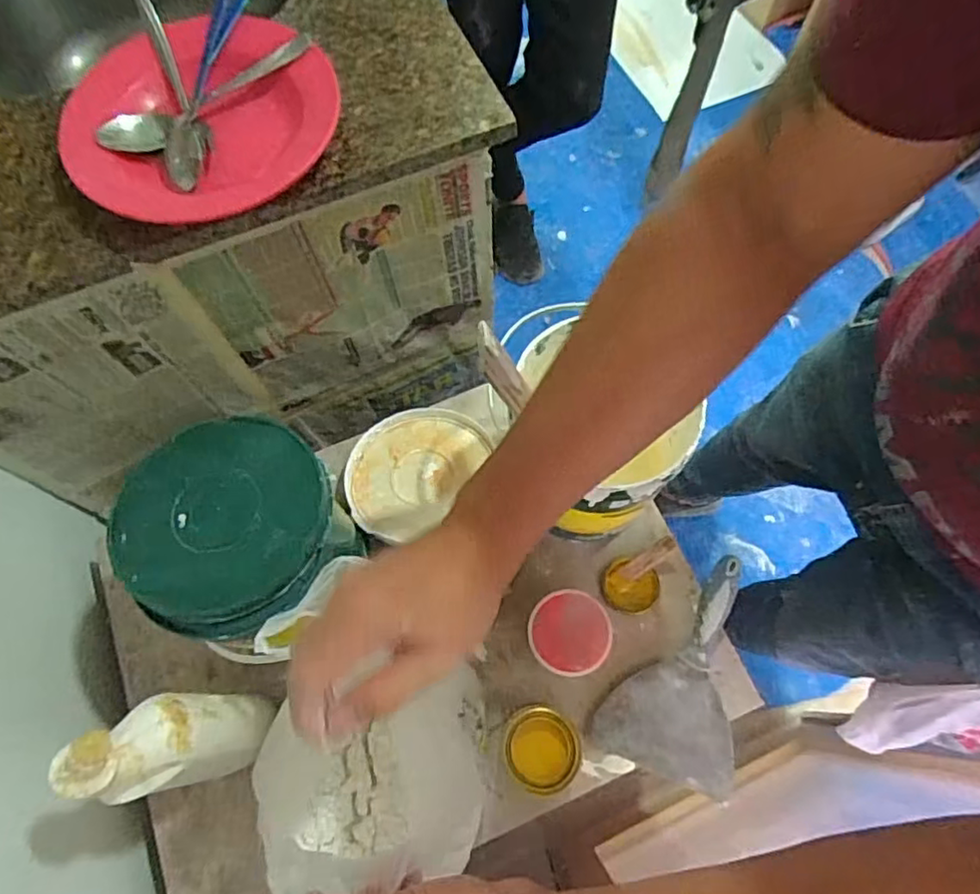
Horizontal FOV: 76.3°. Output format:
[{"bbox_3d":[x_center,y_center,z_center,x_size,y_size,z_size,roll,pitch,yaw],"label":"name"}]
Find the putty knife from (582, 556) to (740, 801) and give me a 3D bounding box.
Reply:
[{"bbox_3d":[0.203,0.223,0.648,0.143,0.047,0.219,18,69,9],"label":"putty knife"}]

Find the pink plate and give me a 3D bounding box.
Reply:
[{"bbox_3d":[-0.234,-0.270,0.518,0.213,0.039,0.203,-1,68,1],"label":"pink plate"}]

